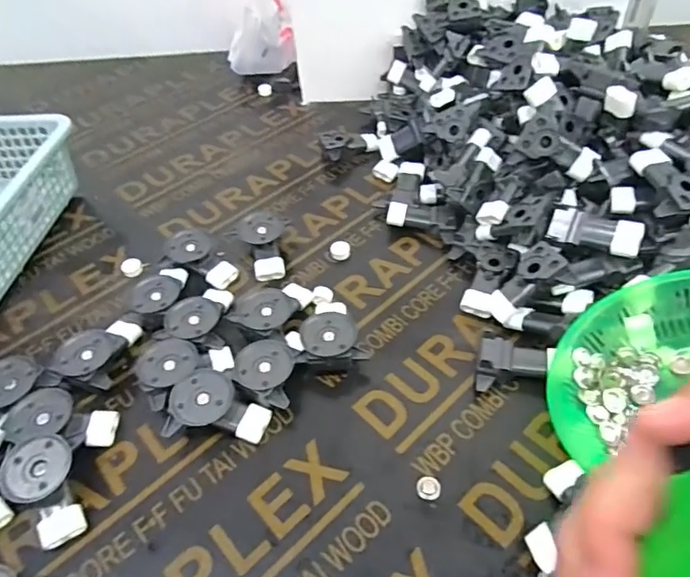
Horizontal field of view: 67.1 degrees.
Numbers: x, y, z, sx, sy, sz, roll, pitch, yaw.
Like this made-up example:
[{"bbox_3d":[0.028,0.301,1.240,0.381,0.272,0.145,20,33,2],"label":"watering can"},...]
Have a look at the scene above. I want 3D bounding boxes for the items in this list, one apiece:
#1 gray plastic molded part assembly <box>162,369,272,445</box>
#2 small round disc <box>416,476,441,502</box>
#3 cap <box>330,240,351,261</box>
[{"bbox_3d":[-0.090,0.085,0.374,0.068,0.033,0.044,-2,47,2],"label":"gray plastic molded part assembly"},{"bbox_3d":[0.054,0.129,0.338,0.015,0.004,0.015,-2,47,2],"label":"small round disc"},{"bbox_3d":[-0.004,-0.037,0.492,0.018,0.011,0.020,-4,47,0],"label":"cap"}]

